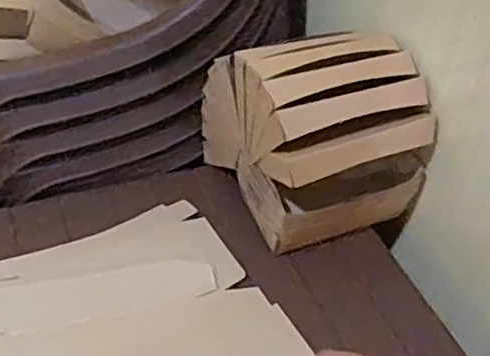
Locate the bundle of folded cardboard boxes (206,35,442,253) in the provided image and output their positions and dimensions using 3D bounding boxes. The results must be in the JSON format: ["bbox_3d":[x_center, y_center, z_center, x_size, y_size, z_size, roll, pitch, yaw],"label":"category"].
[{"bbox_3d":[0.082,-0.072,0.759,0.190,0.162,0.211,-14,45,-20],"label":"bundle of folded cardboard boxes"}]

